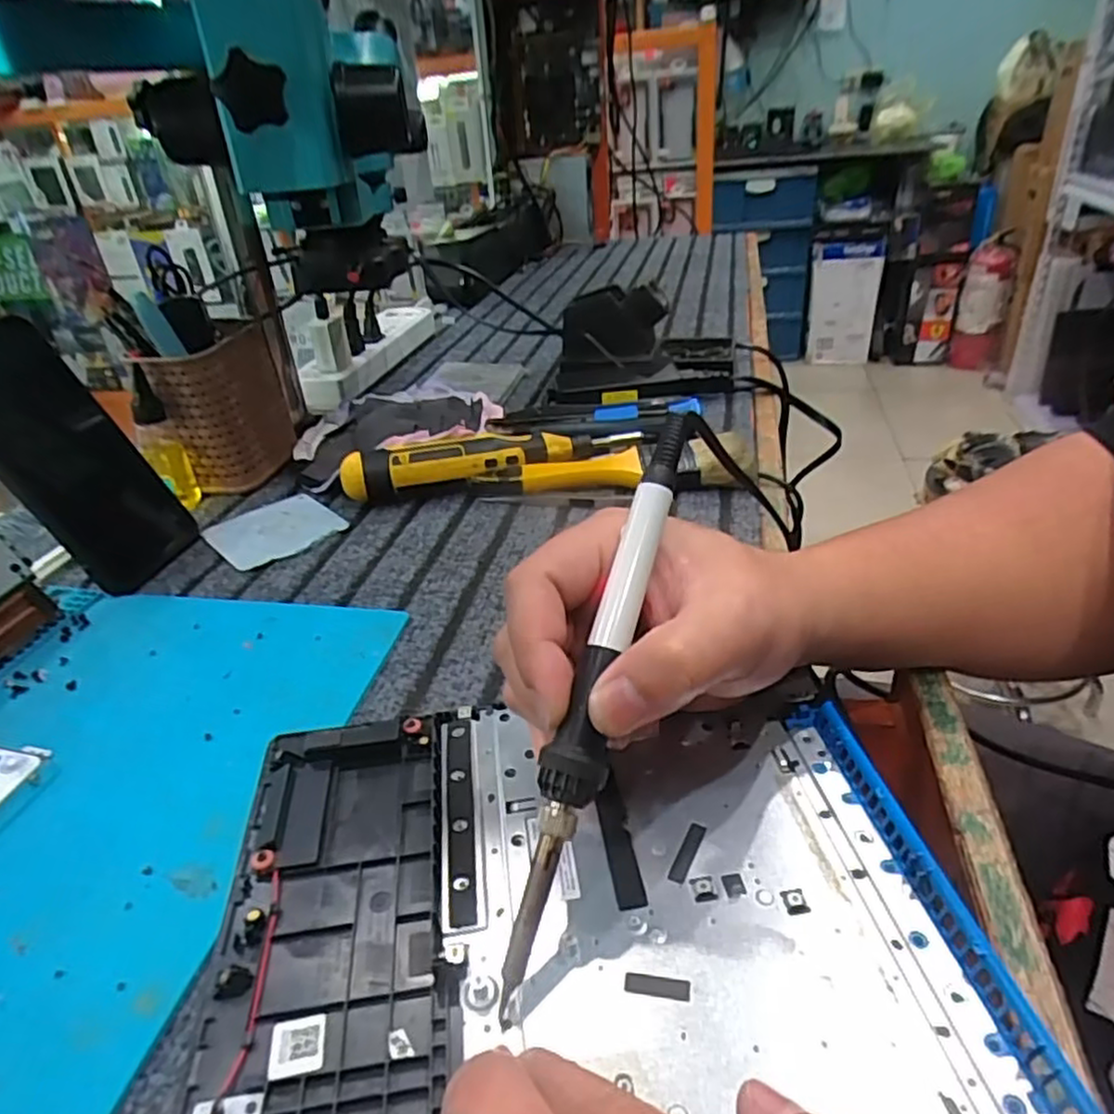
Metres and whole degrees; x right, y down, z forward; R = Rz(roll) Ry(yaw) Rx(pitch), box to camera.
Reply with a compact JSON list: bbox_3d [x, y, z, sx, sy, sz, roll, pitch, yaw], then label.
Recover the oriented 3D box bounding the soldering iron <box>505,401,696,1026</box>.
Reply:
[{"bbox_3d":[0.016,0.039,0.241,0.021,0.018,0.204,10,72,27],"label":"soldering iron"}]

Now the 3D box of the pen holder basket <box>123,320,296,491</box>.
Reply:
[{"bbox_3d":[-0.256,-0.111,0.547,0.075,0.104,0.090,-3,33,5],"label":"pen holder basket"}]

